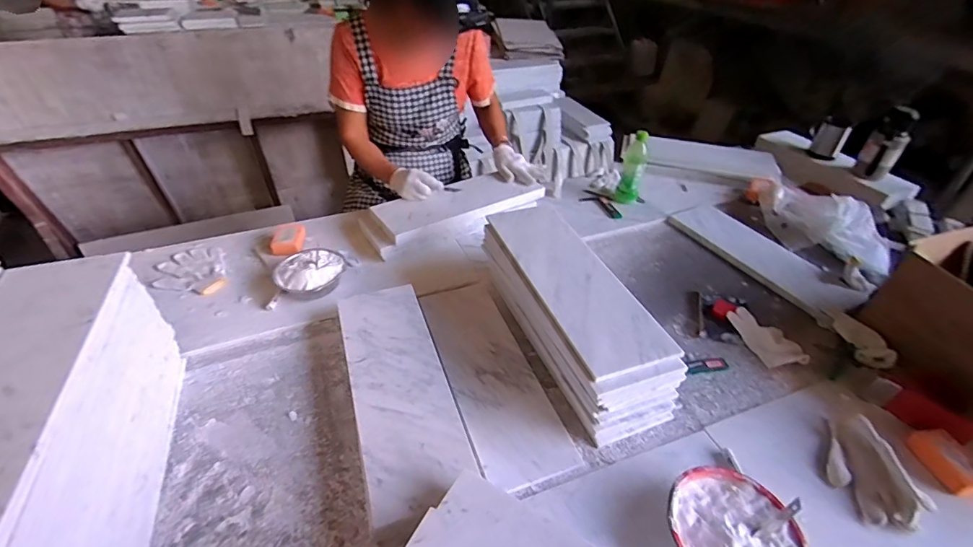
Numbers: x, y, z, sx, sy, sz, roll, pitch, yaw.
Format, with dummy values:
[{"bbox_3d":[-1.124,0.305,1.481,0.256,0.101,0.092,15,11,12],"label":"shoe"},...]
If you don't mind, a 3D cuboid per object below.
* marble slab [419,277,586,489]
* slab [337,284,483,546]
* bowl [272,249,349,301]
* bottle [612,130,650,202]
[{"bbox_3d":[0.004,0.175,0.845,0.153,0.022,0.445,-11,40,-16],"label":"marble slab"},{"bbox_3d":[-0.151,0.188,0.768,0.158,0.023,0.457,-12,40,-17],"label":"slab"},{"bbox_3d":[-0.390,0.004,1.004,0.153,0.051,0.136,-9,40,-14],"label":"bowl"},{"bbox_3d":[0.420,-0.302,1.295,0.070,0.195,0.061,14,40,15],"label":"bottle"}]

